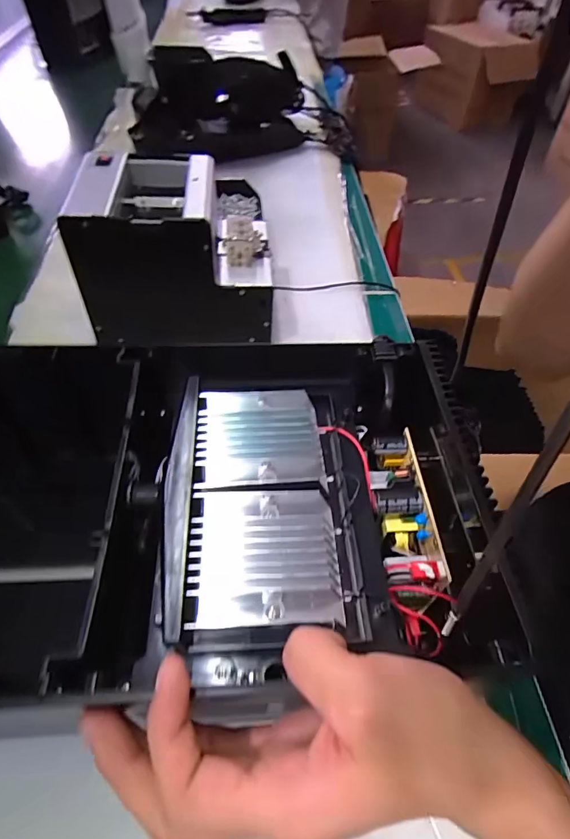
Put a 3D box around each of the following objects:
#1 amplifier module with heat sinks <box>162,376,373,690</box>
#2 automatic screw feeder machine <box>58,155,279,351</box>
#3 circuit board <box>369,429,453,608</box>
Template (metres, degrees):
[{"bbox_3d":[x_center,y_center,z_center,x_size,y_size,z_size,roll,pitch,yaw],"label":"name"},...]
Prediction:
[{"bbox_3d":[-0.007,0.039,0.252,0.106,0.031,0.180,1,51,-5],"label":"amplifier module with heat sinks"},{"bbox_3d":[-0.107,-0.167,0.464,0.179,0.146,0.133,-4,47,-3],"label":"automatic screw feeder machine"},{"bbox_3d":[0.069,0.059,0.271,0.029,0.030,0.100,-3,47,-2],"label":"circuit board"}]

